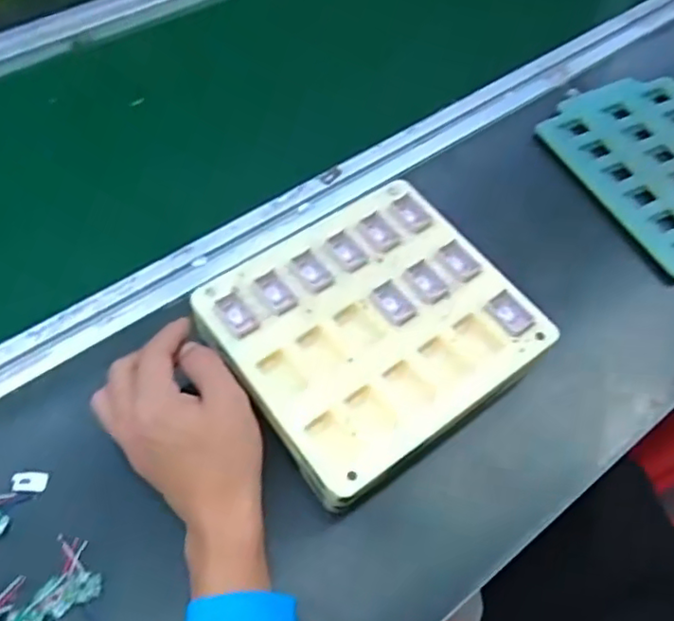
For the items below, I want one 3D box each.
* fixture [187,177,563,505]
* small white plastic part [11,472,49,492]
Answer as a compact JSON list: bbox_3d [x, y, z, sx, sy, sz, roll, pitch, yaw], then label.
[{"bbox_3d":[0.025,0.006,0.448,0.199,0.016,0.186,-31,65,-21],"label":"fixture"},{"bbox_3d":[-0.203,0.113,0.419,0.023,0.004,0.013,2,57,-3],"label":"small white plastic part"}]

